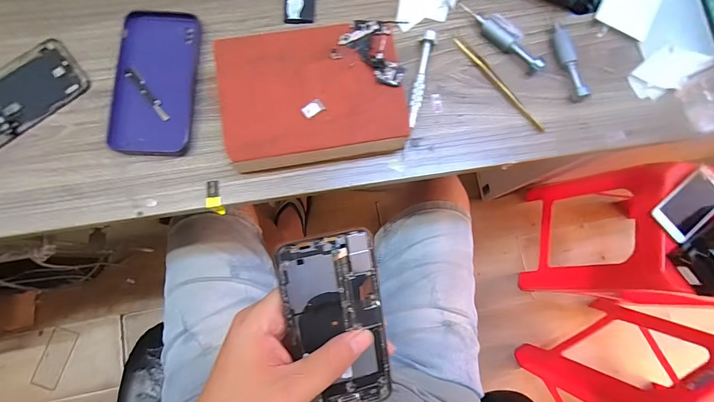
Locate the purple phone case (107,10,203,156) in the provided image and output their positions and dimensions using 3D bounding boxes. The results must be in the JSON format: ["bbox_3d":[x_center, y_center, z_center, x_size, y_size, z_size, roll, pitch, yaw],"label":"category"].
[{"bbox_3d":[-0.194,-0.117,0.339,0.072,0.009,0.146,1,82,-3],"label":"purple phone case"}]

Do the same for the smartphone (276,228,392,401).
[{"bbox_3d":[-0.014,0.092,0.258,0.068,0.007,0.139,-10,102,-9],"label":"smartphone"}]

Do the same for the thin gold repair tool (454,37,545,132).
[{"bbox_3d":[0.145,-0.119,0.357,0.006,0.008,0.129,-39,86,-7],"label":"thin gold repair tool"}]

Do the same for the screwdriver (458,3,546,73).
[{"bbox_3d":[0.147,-0.168,0.358,0.018,0.019,0.102,-42,86,-7],"label":"screwdriver"}]

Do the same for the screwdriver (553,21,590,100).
[{"bbox_3d":[0.216,-0.143,0.359,0.011,0.015,0.083,-12,83,-4],"label":"screwdriver"}]

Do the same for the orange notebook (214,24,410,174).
[{"bbox_3d":[-0.041,-0.094,0.325,0.161,0.041,0.118,-8,83,-4],"label":"orange notebook"}]

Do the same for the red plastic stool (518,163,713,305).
[{"bbox_3d":[0.661,0.101,0.876,0.281,0.444,0.299,8,80,-1],"label":"red plastic stool"}]

